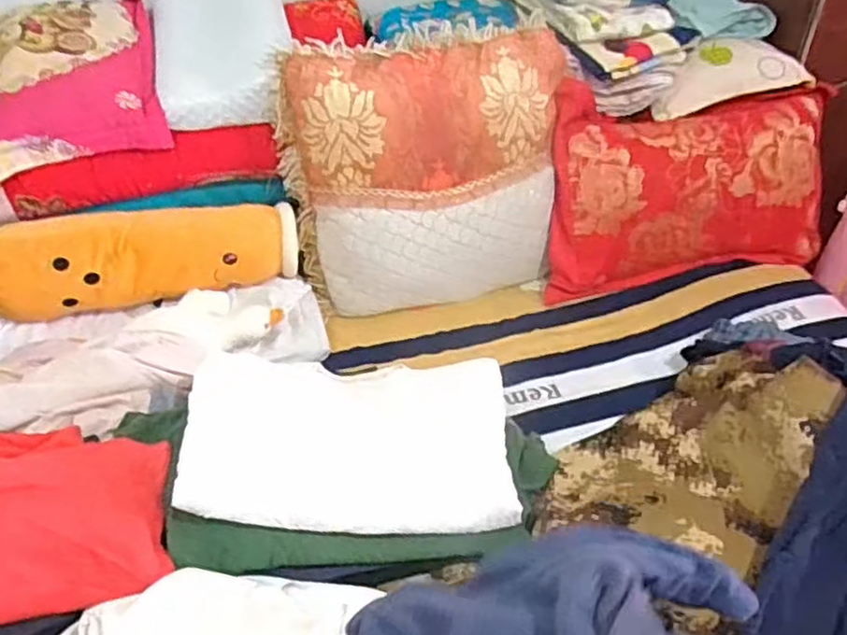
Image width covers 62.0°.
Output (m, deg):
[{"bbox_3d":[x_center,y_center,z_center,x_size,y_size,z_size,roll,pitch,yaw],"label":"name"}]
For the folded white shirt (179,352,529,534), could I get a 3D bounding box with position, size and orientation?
[{"bbox_3d":[-0.113,0.181,1.107,0.493,0.066,0.317,5,40,-4],"label":"folded white shirt"}]

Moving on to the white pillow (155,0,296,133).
[{"bbox_3d":[-0.456,-0.612,1.617,0.305,0.145,0.604,-10,40,-10],"label":"white pillow"}]

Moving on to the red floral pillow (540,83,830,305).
[{"bbox_3d":[0.621,-0.272,1.690,0.704,0.533,0.160,-4,16,-14],"label":"red floral pillow"}]

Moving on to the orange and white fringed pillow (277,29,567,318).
[{"bbox_3d":[0.030,-0.287,1.550,0.623,0.616,0.160,-12,24,-13],"label":"orange and white fringed pillow"}]

